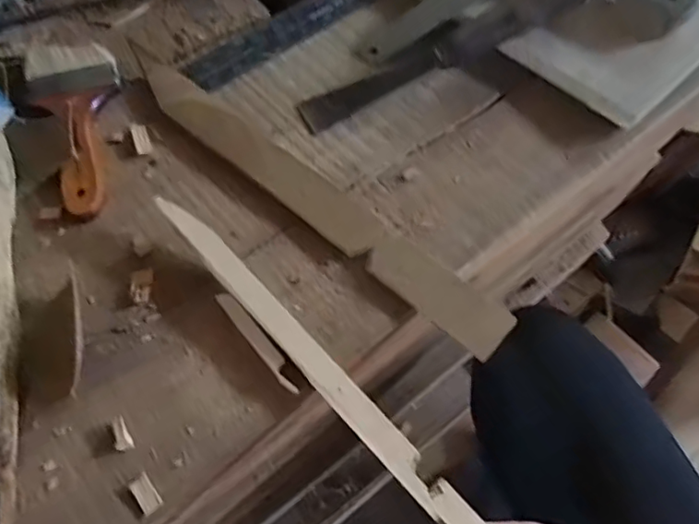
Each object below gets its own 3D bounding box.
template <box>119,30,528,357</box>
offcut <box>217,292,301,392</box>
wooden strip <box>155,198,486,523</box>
[{"bbox_3d":[-0.041,-0.060,0.415,0.370,0.006,0.040,39,67,17],"label":"template"},{"bbox_3d":[-0.058,0.049,0.353,0.012,0.004,0.081,-43,72,0],"label":"offcut"},{"bbox_3d":[0.026,0.109,0.329,0.022,0.015,0.421,-39,74,-20],"label":"wooden strip"}]

